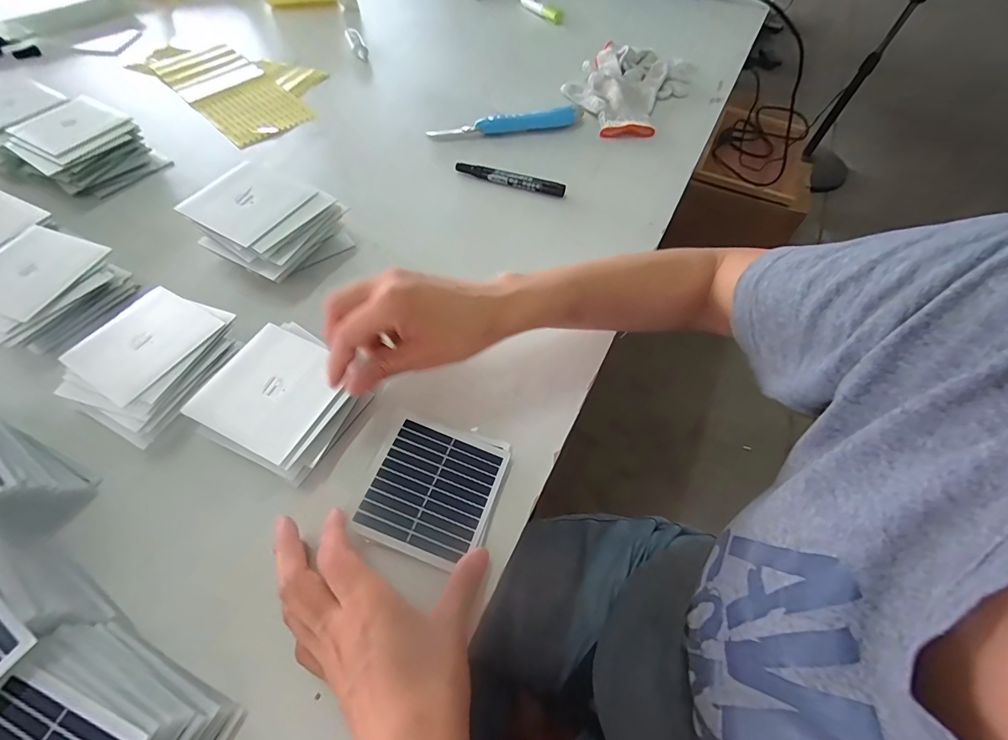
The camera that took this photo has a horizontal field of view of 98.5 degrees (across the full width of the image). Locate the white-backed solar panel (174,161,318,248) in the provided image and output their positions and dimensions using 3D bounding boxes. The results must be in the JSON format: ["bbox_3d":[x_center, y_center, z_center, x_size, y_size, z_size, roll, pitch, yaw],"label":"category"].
[{"bbox_3d":[-0.240,-0.160,0.407,0.087,0.004,0.092,27,59,11],"label":"white-backed solar panel"}]

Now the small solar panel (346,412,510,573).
[{"bbox_3d":[-0.049,0.082,0.304,0.085,0.004,0.088,21,59,4],"label":"small solar panel"}]

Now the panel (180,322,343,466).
[{"bbox_3d":[-0.172,0.012,0.321,0.088,0.006,0.088,24,60,10],"label":"panel"}]

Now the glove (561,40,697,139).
[{"bbox_3d":[0.172,-0.404,0.616,0.149,0.030,0.217,27,61,15],"label":"glove"}]

